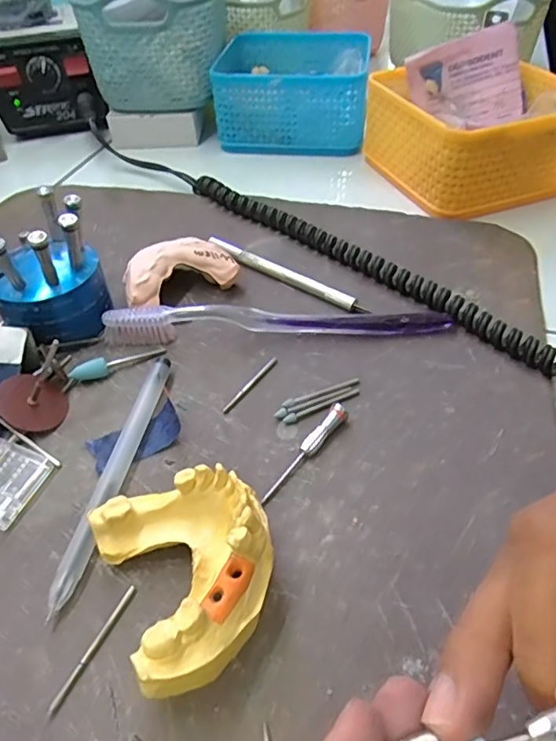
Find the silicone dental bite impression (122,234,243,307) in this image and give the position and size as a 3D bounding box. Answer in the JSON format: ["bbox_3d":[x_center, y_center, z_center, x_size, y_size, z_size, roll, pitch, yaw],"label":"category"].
[{"bbox_3d":[-0.059,-0.055,0.321,0.065,0.027,0.037,-25,50,-21],"label":"silicone dental bite impression"}]

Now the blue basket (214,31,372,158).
[{"bbox_3d":[0.014,-0.260,0.498,0.133,0.058,0.133,5,46,7],"label":"blue basket"}]

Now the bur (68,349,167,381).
[{"bbox_3d":[-0.083,-0.005,0.282,0.049,0.010,0.006,-24,49,-20],"label":"bur"}]

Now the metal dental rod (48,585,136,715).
[{"bbox_3d":[-0.064,0.095,0.188,0.004,0.004,0.045,17,48,18],"label":"metal dental rod"}]

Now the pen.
[{"bbox_3d":[-0.070,0.042,0.237,0.011,0.010,0.124,6,46,8],"label":"pen"}]

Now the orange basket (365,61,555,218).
[{"bbox_3d":[0.150,-0.186,0.421,0.129,0.065,0.131,-18,47,-15],"label":"orange basket"}]

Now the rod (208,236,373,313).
[{"bbox_3d":[0.003,-0.060,0.337,0.117,0.008,0.007,29,53,28],"label":"rod"}]

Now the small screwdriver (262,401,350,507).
[{"bbox_3d":[0.012,0.036,0.240,0.007,0.010,0.057,30,54,28],"label":"small screwdriver"}]

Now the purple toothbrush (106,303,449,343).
[{"bbox_3d":[-0.001,-0.027,0.296,0.186,0.020,0.011,-2,45,1],"label":"purple toothbrush"}]

